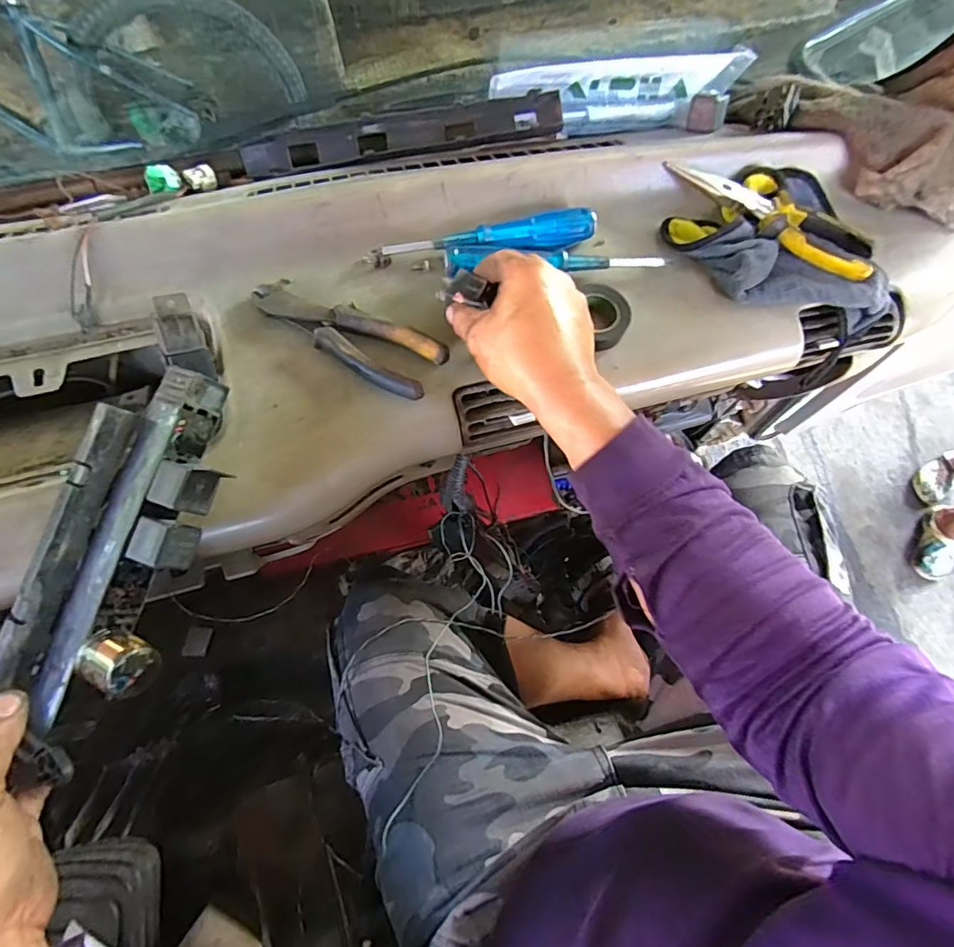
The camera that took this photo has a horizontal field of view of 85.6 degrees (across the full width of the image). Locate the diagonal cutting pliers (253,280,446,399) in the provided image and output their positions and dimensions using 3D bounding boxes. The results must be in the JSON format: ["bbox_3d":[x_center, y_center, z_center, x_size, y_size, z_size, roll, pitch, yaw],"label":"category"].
[{"bbox_3d":[-0.109,-0.115,0.418,0.167,0.012,0.055,26,71,8],"label":"diagonal cutting pliers"}]

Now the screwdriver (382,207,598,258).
[{"bbox_3d":[0.012,-0.208,0.449,0.185,0.022,0.021,-7,70,-4],"label":"screwdriver"}]

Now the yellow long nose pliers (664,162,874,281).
[{"bbox_3d":[0.266,-0.234,0.463,0.190,0.017,0.048,32,72,10],"label":"yellow long nose pliers"}]

